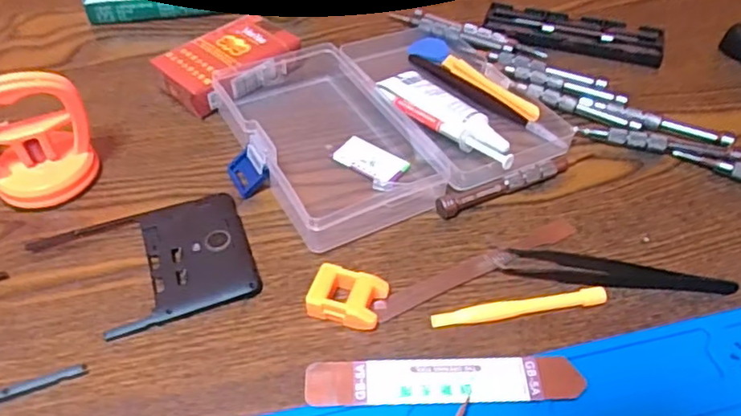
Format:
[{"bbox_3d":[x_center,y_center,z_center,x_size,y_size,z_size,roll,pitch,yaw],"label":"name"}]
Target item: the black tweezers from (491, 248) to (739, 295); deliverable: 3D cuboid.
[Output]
[{"bbox_3d":[0.119,0.031,0.307,0.113,0.005,0.017,8,47,8],"label":"black tweezers"}]

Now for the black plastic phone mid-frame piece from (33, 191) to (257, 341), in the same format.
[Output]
[{"bbox_3d":[-0.112,0.027,0.311,0.099,0.007,0.074,-16,49,-14],"label":"black plastic phone mid-frame piece"}]

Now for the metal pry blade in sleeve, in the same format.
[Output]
[{"bbox_3d":[0.031,0.074,0.264,0.116,0.004,0.021,-1,48,-1],"label":"metal pry blade in sleeve"}]

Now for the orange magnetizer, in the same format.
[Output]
[{"bbox_3d":[-0.011,0.043,0.292,0.034,0.013,0.025,13,48,12],"label":"orange magnetizer"}]

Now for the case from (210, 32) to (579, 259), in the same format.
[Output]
[{"bbox_3d":[0.006,-0.061,0.381,0.167,0.024,0.158,-22,51,-19],"label":"case"}]

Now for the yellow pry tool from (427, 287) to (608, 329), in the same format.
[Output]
[{"bbox_3d":[0.070,0.046,0.293,0.082,0.006,0.010,-7,47,-6],"label":"yellow pry tool"}]

